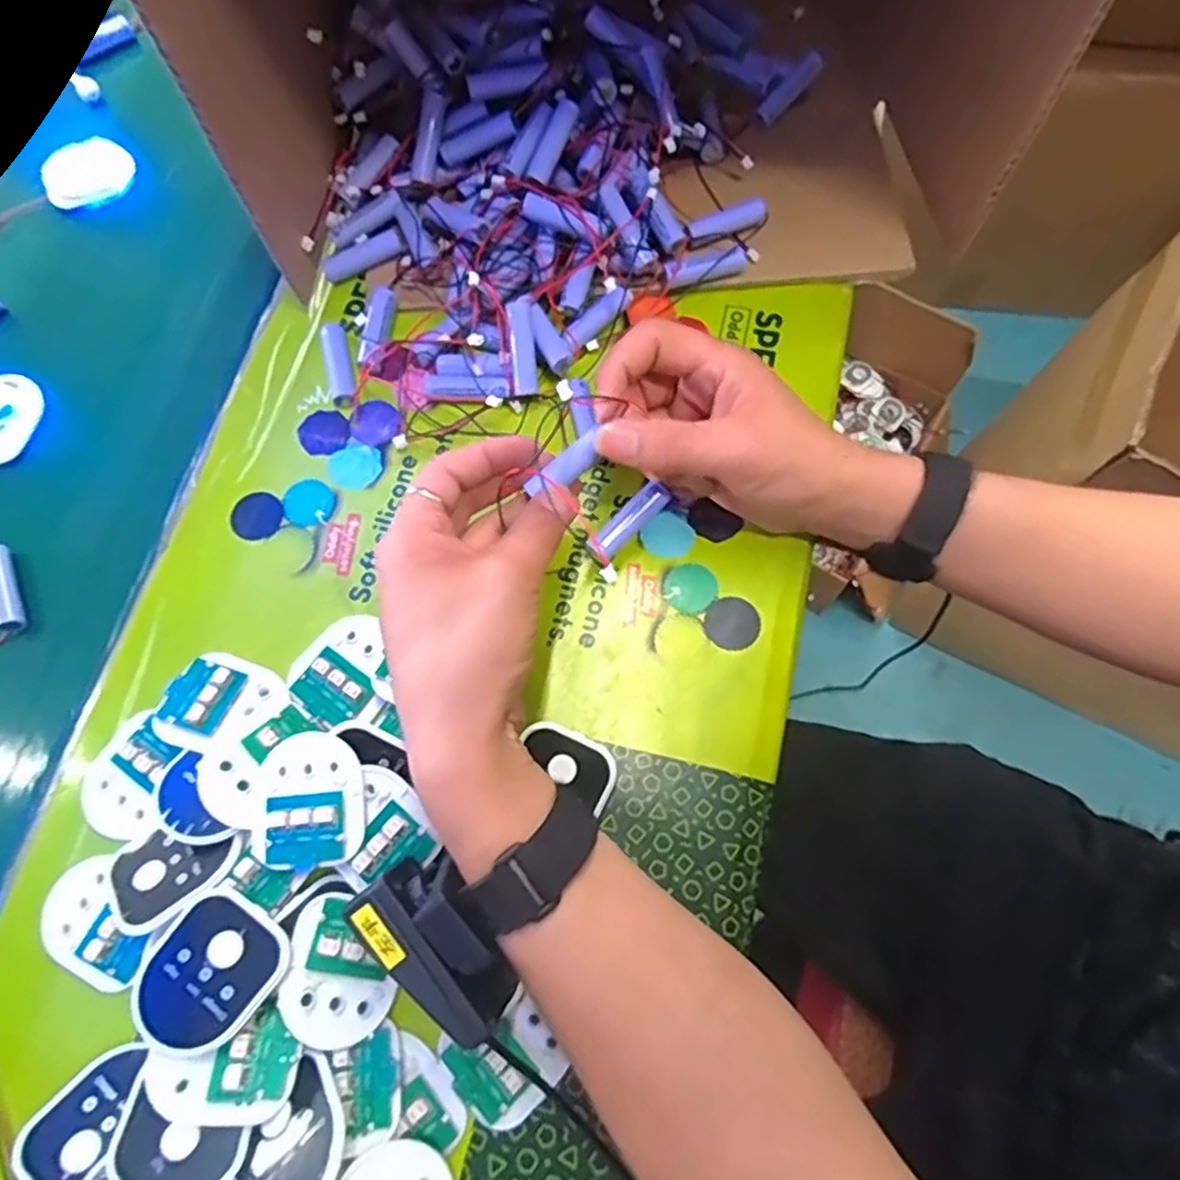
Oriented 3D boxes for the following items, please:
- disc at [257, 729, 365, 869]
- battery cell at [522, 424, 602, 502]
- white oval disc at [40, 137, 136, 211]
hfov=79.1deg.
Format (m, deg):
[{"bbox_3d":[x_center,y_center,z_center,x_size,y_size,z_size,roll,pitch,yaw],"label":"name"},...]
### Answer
[{"bbox_3d":[-0.125,0.093,0.319,0.046,0.016,0.057,-3,71,1],"label":"disc"},{"bbox_3d":[-0.012,-0.059,0.336,0.042,0.009,0.013,-37,74,-10],"label":"battery cell"},{"bbox_3d":[-0.338,-0.281,0.478,0.057,0.014,0.038,-23,72,-6],"label":"white oval disc"}]

